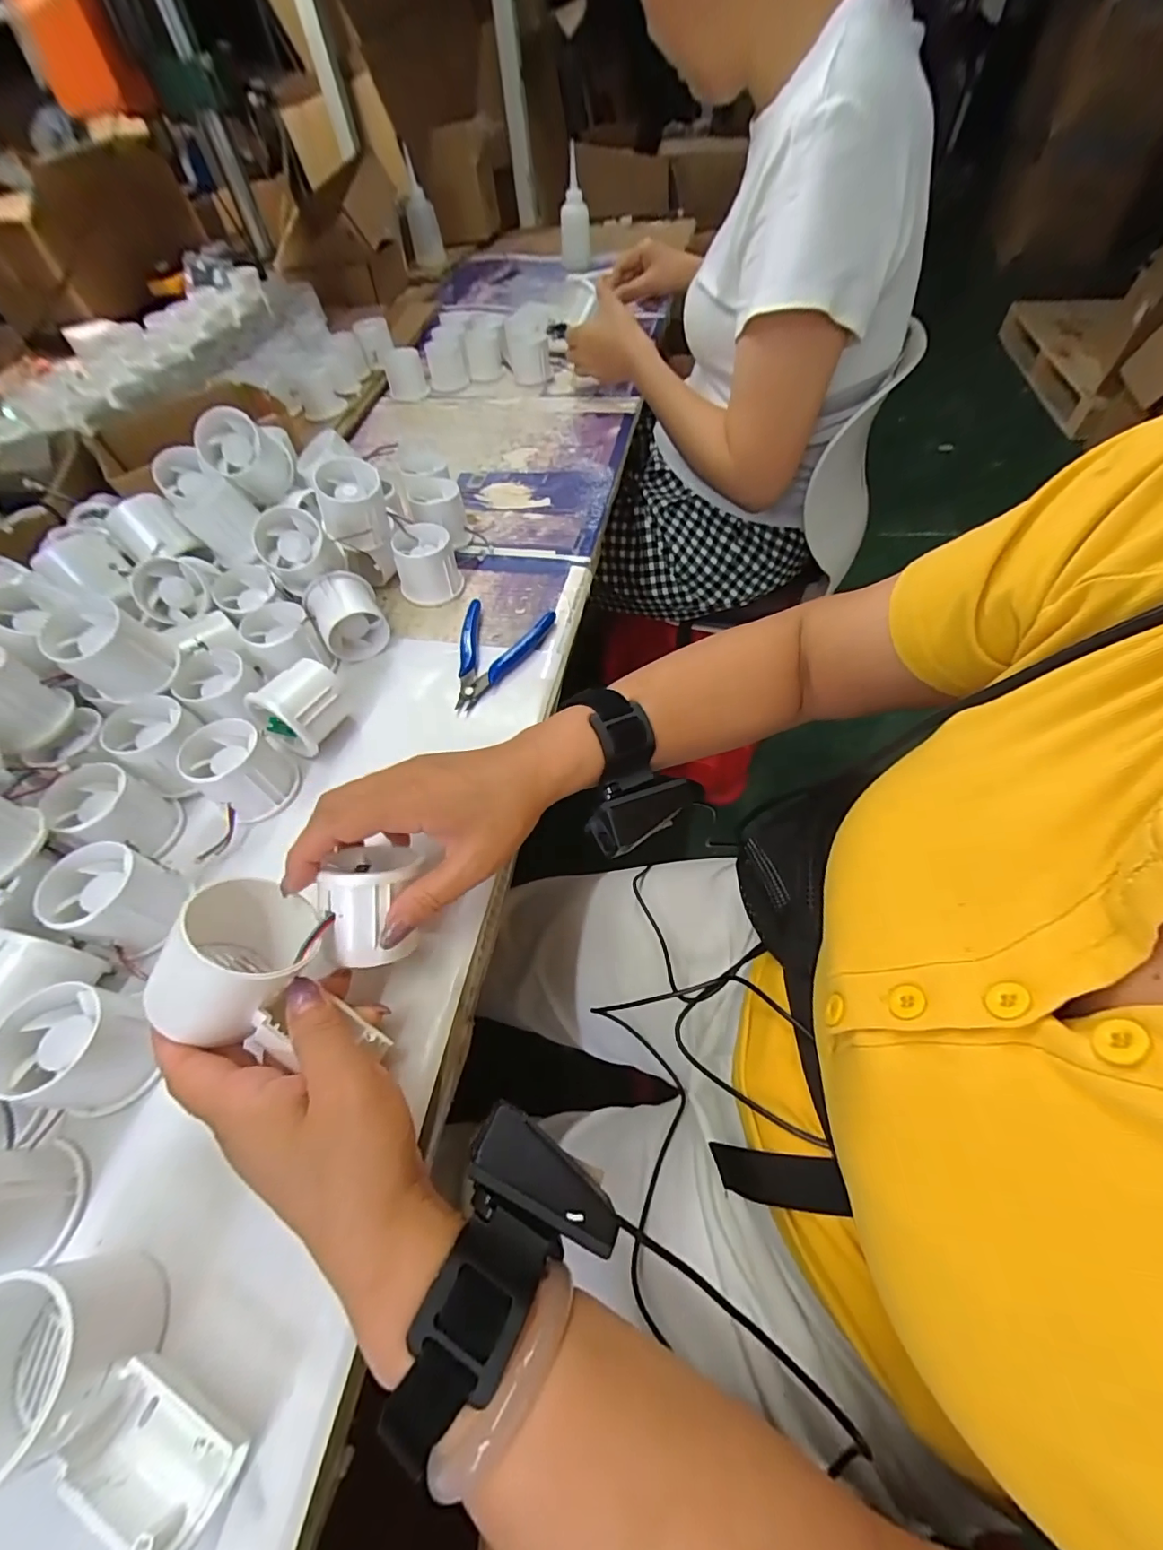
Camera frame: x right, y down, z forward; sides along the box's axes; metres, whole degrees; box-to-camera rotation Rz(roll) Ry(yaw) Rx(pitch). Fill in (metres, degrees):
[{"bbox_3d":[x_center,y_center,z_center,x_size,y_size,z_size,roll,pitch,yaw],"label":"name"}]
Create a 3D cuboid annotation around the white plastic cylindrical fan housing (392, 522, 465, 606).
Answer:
[{"bbox_3d":[-0.142,-0.193,0.484,0.056,0.052,0.050,-18,56,-8],"label":"white plastic cylindrical fan housing"}]

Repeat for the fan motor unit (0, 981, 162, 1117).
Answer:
[{"bbox_3d":[-0.254,0.138,0.267,0.056,0.044,0.054,5,56,8],"label":"fan motor unit"}]

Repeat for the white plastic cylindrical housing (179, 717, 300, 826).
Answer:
[{"bbox_3d":[-0.234,-0.005,0.363,0.058,0.047,0.051,32,63,23],"label":"white plastic cylindrical housing"}]

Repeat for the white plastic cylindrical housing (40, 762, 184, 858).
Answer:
[{"bbox_3d":[-0.304,0.025,0.345,0.055,0.048,0.049,18,58,16],"label":"white plastic cylindrical housing"}]

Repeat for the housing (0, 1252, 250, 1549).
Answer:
[{"bbox_3d":[-0.189,0.233,0.199,0.126,0.047,0.064,6,56,8],"label":"housing"}]

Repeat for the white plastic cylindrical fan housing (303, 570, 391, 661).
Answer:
[{"bbox_3d":[-0.194,-0.132,0.439,0.053,0.058,0.052,-23,57,-12],"label":"white plastic cylindrical fan housing"}]

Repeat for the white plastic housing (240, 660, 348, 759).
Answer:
[{"bbox_3d":[-0.201,-0.048,0.385,0.045,0.058,0.055,28,61,21],"label":"white plastic housing"}]

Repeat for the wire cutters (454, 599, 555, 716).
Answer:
[{"bbox_3d":[-0.065,-0.103,0.443,0.075,0.012,0.121,0,55,4],"label":"wire cutters"}]

